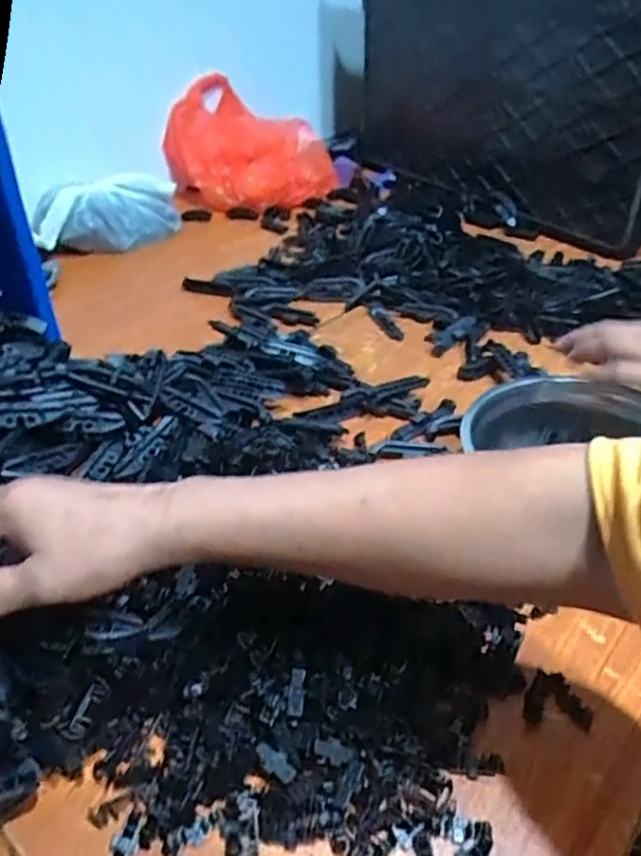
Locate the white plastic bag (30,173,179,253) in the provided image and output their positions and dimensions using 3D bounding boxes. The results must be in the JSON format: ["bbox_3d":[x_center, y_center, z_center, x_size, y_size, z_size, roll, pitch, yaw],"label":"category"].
[{"bbox_3d":[-0.312,-0.318,0.984,0.226,0.079,0.098,-22,43,-27],"label":"white plastic bag"}]

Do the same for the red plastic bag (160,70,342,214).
[{"bbox_3d":[-0.122,-0.510,1.156,0.286,0.155,0.284,-3,37,-3],"label":"red plastic bag"}]

